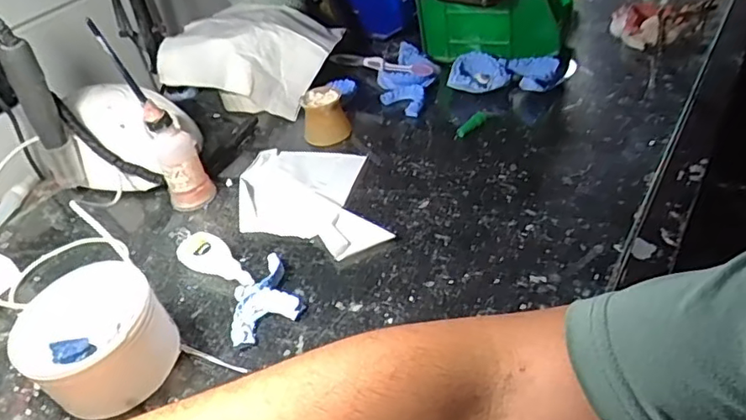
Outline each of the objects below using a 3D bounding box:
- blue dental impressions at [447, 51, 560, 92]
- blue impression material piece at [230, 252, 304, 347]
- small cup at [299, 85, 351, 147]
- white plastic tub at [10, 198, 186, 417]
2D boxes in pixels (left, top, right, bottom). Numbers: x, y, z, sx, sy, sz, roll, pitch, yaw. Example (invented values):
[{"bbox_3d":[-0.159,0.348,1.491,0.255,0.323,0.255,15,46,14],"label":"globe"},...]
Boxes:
[{"bbox_3d":[0.145,-0.152,0.654,0.112,0.029,0.059,3,41,17],"label":"blue dental impressions"},{"bbox_3d":[-0.090,0.068,0.459,0.057,0.013,0.070,-23,40,-15],"label":"blue impression material piece"},{"bbox_3d":[-0.053,-0.102,0.631,0.045,0.047,0.043,-7,39,5],"label":"small cup"},{"bbox_3d":[-0.191,0.093,0.412,0.097,0.059,0.093,-7,39,5],"label":"white plastic tub"}]

